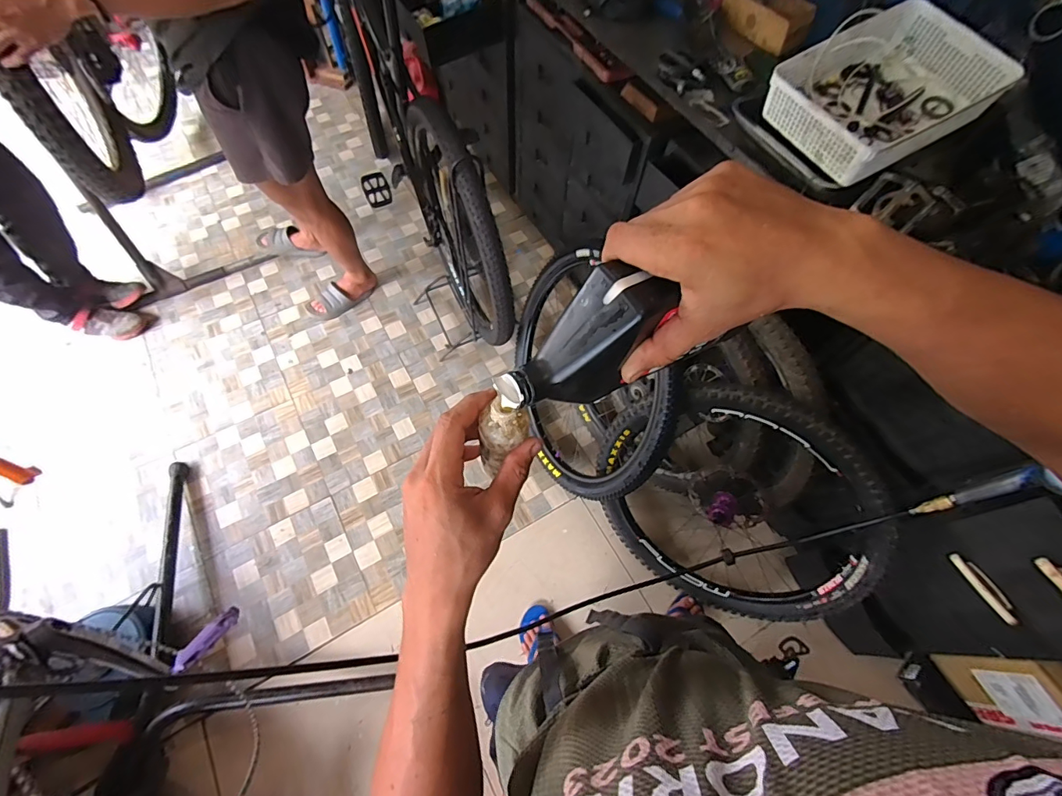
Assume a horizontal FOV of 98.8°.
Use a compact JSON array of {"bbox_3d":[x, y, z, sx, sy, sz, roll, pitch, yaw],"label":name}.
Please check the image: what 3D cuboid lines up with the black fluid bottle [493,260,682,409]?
[{"bbox_3d":[0.040,-0.036,0.314,0.126,0.051,0.052,-42,68,19],"label":"black fluid bottle"}]

